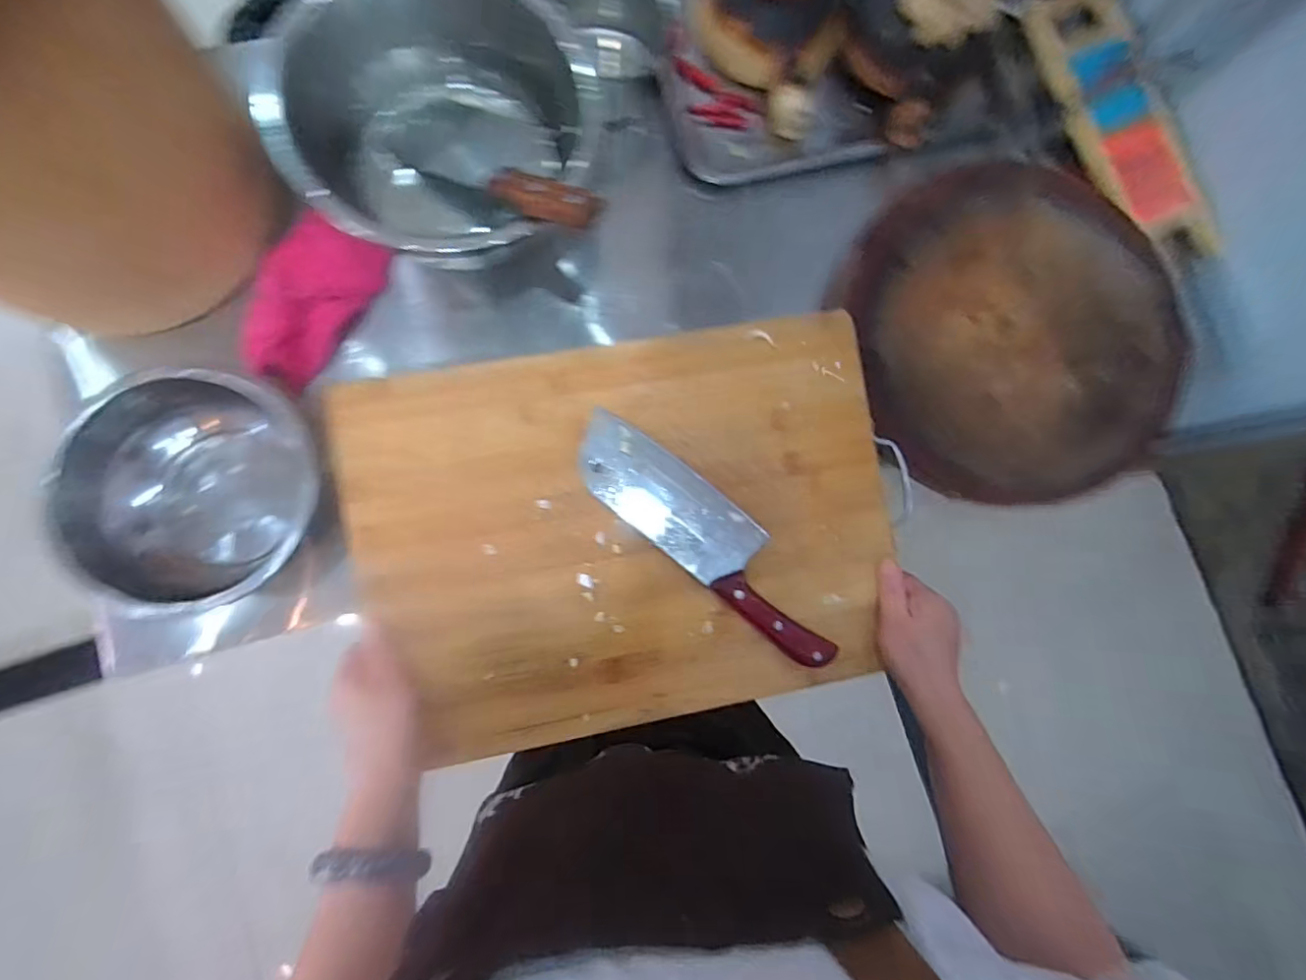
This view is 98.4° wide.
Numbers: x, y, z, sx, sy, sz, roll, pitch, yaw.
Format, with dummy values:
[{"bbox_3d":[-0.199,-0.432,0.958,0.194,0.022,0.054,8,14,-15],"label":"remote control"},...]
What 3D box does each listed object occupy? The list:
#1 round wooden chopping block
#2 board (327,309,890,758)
[{"bbox_3d":[0.392,-0.169,0.588,0.342,0.065,0.343,-25,87,-7],"label":"round wooden chopping block"},{"bbox_3d":[-0.017,0.036,0.473,0.432,0.027,0.309,-10,85,-6],"label":"board"}]

